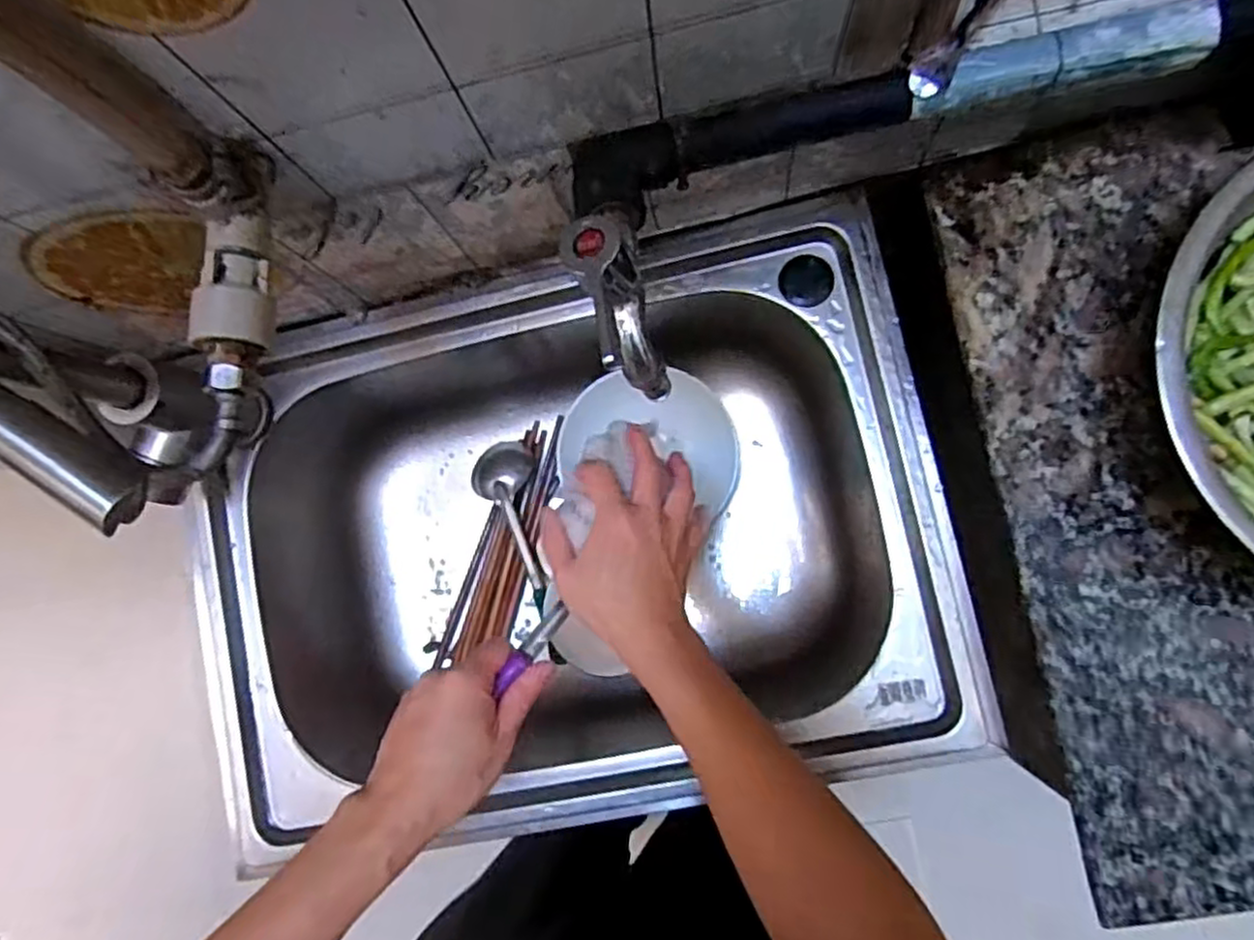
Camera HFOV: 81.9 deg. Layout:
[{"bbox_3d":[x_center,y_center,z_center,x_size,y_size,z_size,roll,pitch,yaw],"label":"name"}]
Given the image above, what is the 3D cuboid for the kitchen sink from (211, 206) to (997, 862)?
[{"bbox_3d":[-0.042,0.056,0.601,0.525,0.199,0.380,-12,83,5],"label":"kitchen sink"}]

